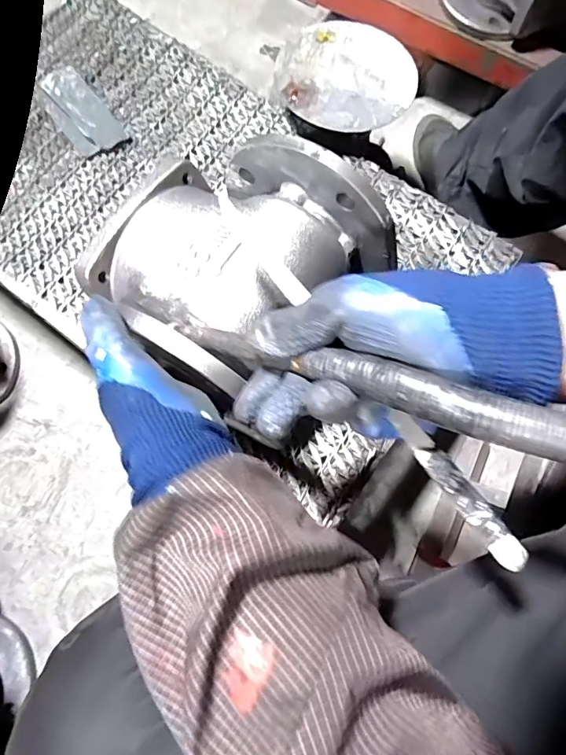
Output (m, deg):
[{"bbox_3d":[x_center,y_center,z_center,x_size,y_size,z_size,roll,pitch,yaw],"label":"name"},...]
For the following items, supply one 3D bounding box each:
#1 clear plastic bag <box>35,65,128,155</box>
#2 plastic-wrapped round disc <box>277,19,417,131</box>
[{"bbox_3d":[-0.251,-0.328,0.567,0.063,0.020,0.131,-37,77,-11],"label":"clear plastic bag"},{"bbox_3d":[0.074,-0.358,0.547,0.163,0.016,0.153,0,73,-1],"label":"plastic-wrapped round disc"}]

